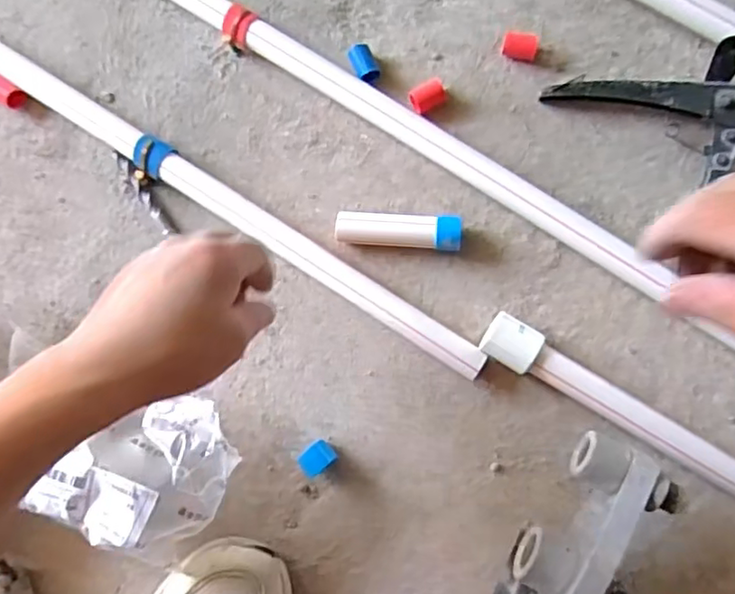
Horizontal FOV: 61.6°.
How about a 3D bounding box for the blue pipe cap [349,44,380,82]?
[{"bbox_3d":[-0.002,-0.197,0.526,0.020,0.017,0.033,-23,84,3],"label":"blue pipe cap"}]

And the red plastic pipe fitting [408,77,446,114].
[{"bbox_3d":[0.050,-0.168,0.518,0.031,0.022,0.020,-30,84,2],"label":"red plastic pipe fitting"}]

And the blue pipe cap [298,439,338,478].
[{"bbox_3d":[-0.040,0.130,0.501,0.027,0.019,0.023,-41,84,1],"label":"blue pipe cap"}]

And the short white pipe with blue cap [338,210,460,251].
[{"bbox_3d":[0.026,-0.054,0.509,0.101,0.026,0.027,5,86,5],"label":"short white pipe with blue cap"}]

